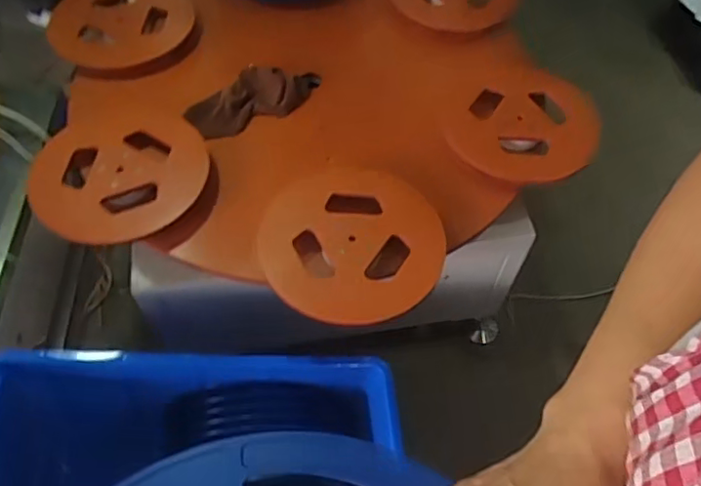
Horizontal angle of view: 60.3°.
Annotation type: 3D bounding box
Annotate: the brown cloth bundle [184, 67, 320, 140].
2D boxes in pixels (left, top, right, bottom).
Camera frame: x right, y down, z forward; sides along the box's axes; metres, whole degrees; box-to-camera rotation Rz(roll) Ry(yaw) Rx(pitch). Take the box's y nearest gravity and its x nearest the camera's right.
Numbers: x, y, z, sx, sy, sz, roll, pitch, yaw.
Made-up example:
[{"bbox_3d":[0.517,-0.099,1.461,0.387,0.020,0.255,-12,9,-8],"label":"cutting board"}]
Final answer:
[{"bbox_3d":[-0.175,-0.264,1.112,0.257,0.047,0.104,-34,64,-21],"label":"brown cloth bundle"}]

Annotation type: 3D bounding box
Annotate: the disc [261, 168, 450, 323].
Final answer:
[{"bbox_3d":[0.004,-0.010,0.913,0.277,0.056,0.296,32,62,18],"label":"disc"}]

